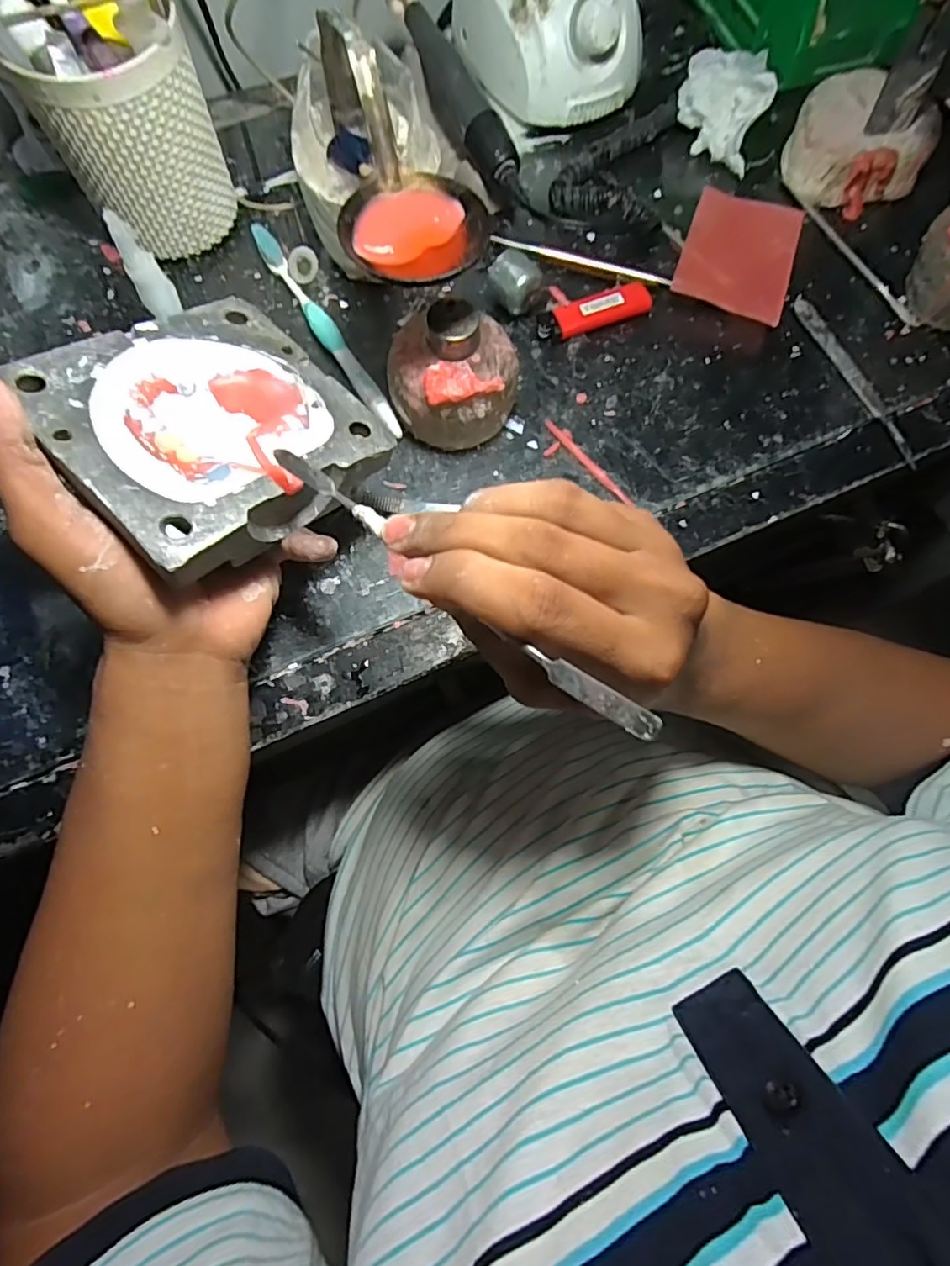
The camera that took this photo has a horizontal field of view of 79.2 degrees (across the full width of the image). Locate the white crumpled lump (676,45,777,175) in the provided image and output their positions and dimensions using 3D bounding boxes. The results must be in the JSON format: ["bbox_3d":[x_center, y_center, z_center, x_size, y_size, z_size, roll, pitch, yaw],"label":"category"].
[{"bbox_3d":[0.185,-0.395,0.431,0.063,0.042,0.076,18,74,3],"label":"white crumpled lump"}]

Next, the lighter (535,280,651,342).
[{"bbox_3d":[0.081,-0.218,0.391,0.079,0.013,0.025,-21,76,-8],"label":"lighter"}]

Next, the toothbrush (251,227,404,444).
[{"bbox_3d":[-0.099,-0.200,0.380,0.014,0.015,0.184,-32,77,-10],"label":"toothbrush"}]

